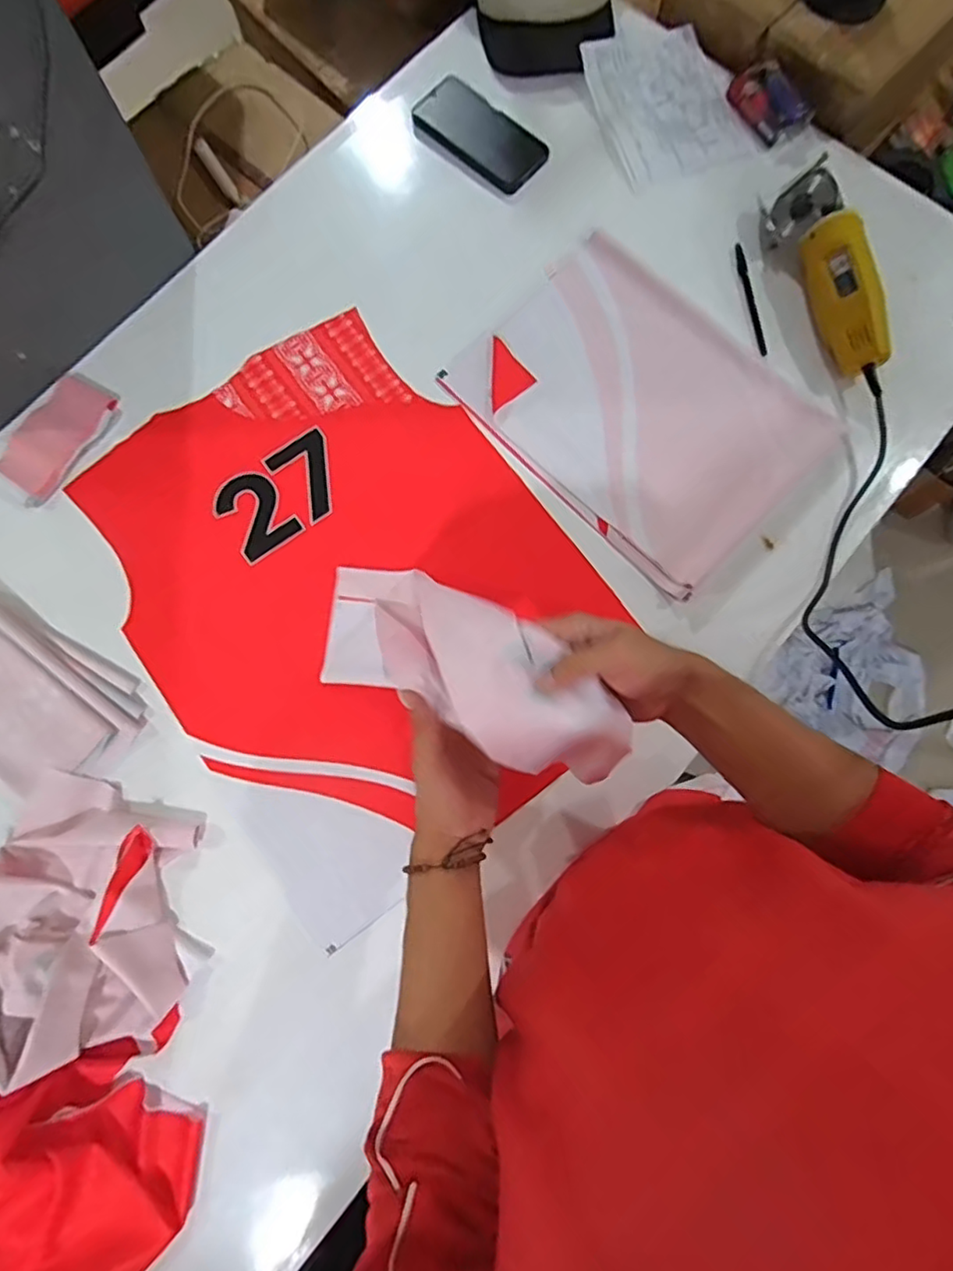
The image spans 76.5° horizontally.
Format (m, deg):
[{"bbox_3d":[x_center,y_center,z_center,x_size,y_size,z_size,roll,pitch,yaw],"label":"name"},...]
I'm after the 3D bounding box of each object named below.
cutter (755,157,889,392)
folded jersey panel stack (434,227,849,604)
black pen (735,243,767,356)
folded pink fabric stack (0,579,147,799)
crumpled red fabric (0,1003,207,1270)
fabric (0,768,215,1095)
[{"bbox_3d":[0.398,-0.404,0.683,0.072,0.059,0.282,-12,79,-2],"label":"cutter"},{"bbox_3d":[0.182,-0.261,0.668,0.272,0.026,0.362,-44,82,-7],"label":"folded jersey panel stack"},{"bbox_3d":[0.328,-0.399,0.722,0.014,0.011,0.151,-7,79,-1],"label":"black pen"},{"bbox_3d":[-0.478,0.041,0.599,0.292,0.029,0.145,31,81,5],"label":"folded pink fabric stack"},{"bbox_3d":[-0.357,0.455,0.496,0.234,0.076,0.214,-27,80,-5],"label":"crumpled red fabric"},{"bbox_3d":[-0.362,0.264,0.546,0.206,0.062,0.239,17,80,4],"label":"fabric"}]

